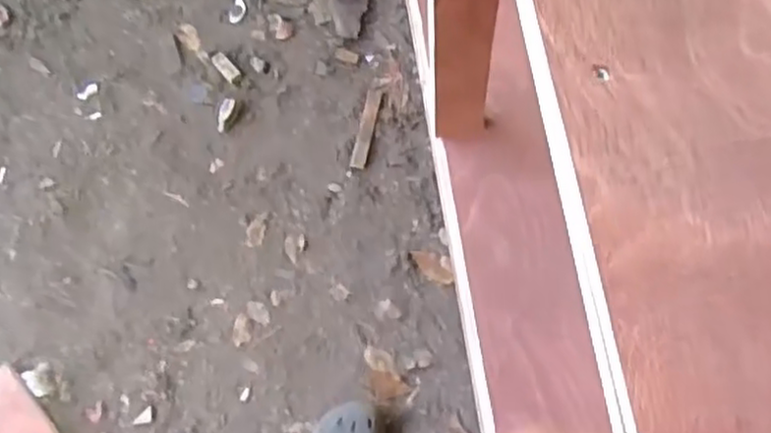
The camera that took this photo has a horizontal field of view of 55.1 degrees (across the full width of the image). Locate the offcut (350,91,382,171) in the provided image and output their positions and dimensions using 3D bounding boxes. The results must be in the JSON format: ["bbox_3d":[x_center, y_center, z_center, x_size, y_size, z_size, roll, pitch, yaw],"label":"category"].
[{"bbox_3d":[-0.039,-0.181,1.517,0.031,0.007,0.177,11,71,7],"label":"offcut"}]

